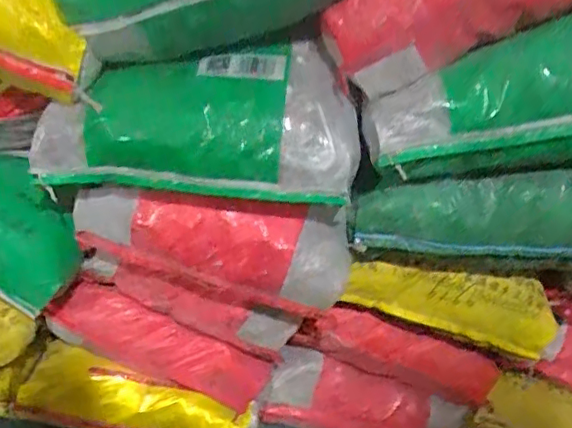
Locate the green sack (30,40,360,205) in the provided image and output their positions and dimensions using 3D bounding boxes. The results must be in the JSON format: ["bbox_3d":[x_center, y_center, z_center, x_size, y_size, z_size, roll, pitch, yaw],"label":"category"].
[{"bbox_3d":[-0.092,-0.110,0.648,0.344,0.156,0.136,10,27,5],"label":"green sack"}]

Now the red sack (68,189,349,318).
[{"bbox_3d":[-0.095,0.037,0.714,0.341,0.146,0.072,10,27,5],"label":"red sack"}]

